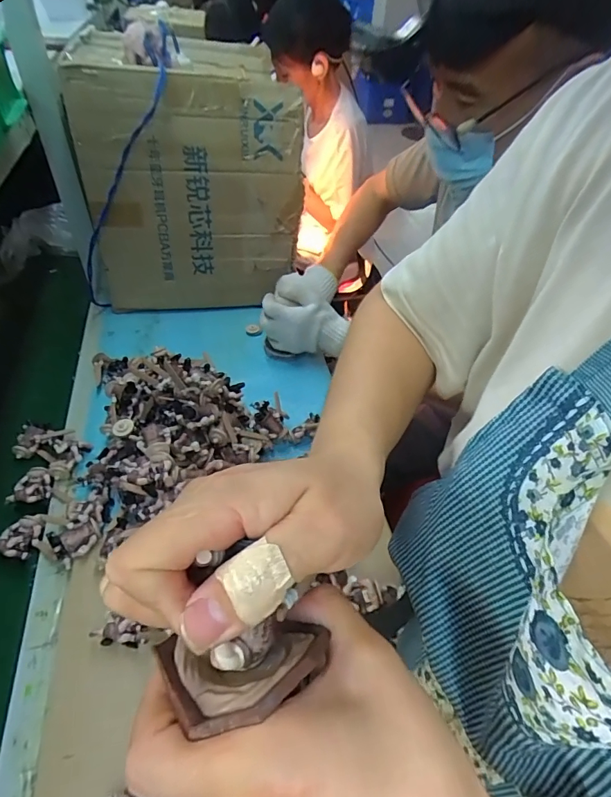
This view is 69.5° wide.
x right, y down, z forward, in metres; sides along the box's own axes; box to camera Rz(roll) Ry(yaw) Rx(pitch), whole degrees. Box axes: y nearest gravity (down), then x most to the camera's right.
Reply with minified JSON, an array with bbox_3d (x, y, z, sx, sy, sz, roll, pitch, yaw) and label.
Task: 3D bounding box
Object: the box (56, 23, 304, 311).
[{"bbox_3d":[-0.218,-0.421,0.854,0.366,0.431,0.294,-9,46,-13],"label":"box"}]

